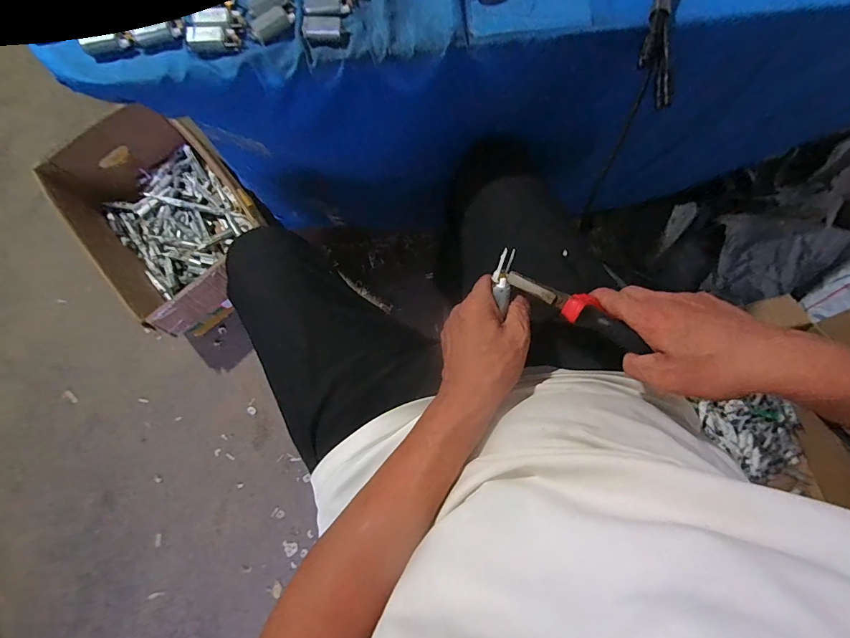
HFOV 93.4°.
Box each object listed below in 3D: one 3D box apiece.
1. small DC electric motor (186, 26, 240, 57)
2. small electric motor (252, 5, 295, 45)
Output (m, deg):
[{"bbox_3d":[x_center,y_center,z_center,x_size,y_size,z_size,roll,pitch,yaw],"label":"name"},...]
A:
[{"bbox_3d":[-0.197,-0.258,0.372,0.046,0.013,0.021,-4,80,-1],"label":"small DC electric motor"},{"bbox_3d":[-0.140,-0.274,0.371,0.041,0.014,0.015,-40,82,-7],"label":"small electric motor"}]

